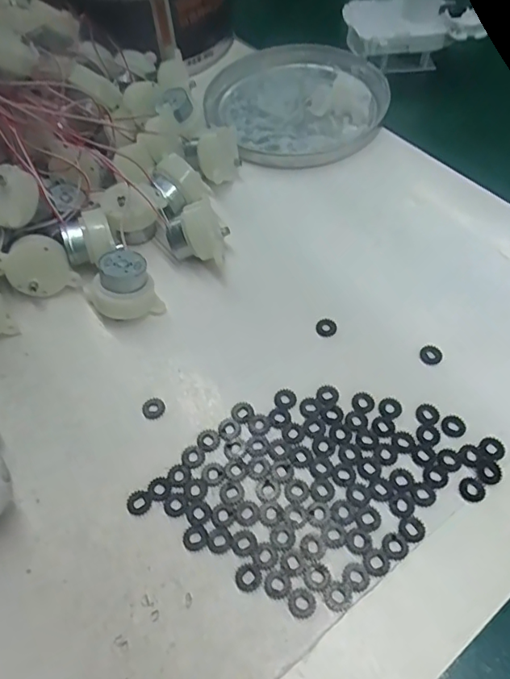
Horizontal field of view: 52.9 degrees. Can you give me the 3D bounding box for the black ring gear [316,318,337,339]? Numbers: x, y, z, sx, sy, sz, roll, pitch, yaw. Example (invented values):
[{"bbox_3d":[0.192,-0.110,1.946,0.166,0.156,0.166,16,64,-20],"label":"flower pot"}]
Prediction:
[{"bbox_3d":[0.037,-0.006,0.268,0.011,0.004,0.010,-2,57,3],"label":"black ring gear"}]

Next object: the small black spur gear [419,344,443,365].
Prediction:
[{"bbox_3d":[0.088,0.007,0.255,0.011,0.004,0.011,-2,57,3],"label":"small black spur gear"}]

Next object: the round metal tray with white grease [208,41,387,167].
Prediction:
[{"bbox_3d":[0.032,-0.175,0.373,0.128,0.016,0.131,-2,57,3],"label":"round metal tray with white grease"}]

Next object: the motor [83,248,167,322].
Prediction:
[{"bbox_3d":[-0.072,-0.028,0.271,0.038,0.031,0.029,-23,58,-11],"label":"motor"}]

